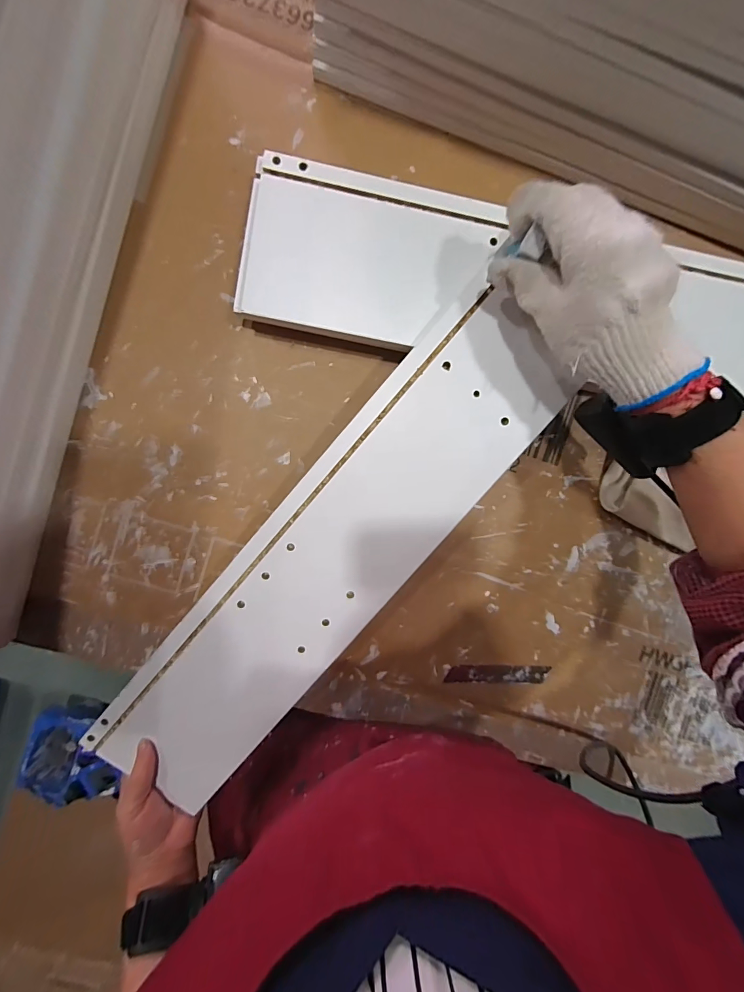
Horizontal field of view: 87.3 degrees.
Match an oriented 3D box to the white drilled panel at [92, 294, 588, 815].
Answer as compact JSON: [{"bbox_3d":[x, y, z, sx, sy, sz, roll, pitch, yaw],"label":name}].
[{"bbox_3d":[-0.035,0.055,0.321,0.117,0.009,0.477,40,94,-6],"label":"white drilled panel"}]

